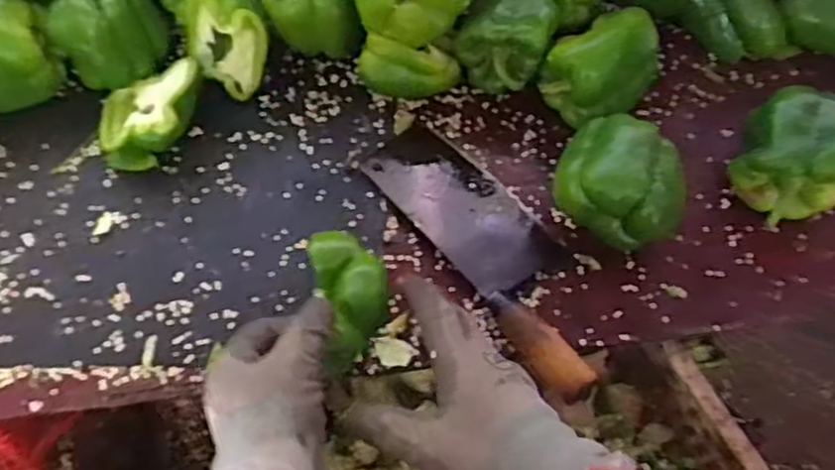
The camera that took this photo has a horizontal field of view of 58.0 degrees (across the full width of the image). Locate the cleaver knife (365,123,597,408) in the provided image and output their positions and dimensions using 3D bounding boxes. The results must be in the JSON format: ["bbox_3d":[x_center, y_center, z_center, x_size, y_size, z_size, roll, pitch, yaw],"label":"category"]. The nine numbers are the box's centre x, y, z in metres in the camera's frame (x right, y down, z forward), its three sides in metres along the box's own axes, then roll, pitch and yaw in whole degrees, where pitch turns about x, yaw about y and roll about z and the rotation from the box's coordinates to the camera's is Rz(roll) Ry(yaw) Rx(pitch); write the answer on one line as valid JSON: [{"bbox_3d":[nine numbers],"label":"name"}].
[{"bbox_3d":[0.064,0.002,0.613,0.089,0.041,0.271,-33,68,-16],"label":"cleaver knife"}]

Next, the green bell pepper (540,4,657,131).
[{"bbox_3d":[0.159,-0.146,0.652,0.078,0.078,0.091,37,68,16],"label":"green bell pepper"}]

